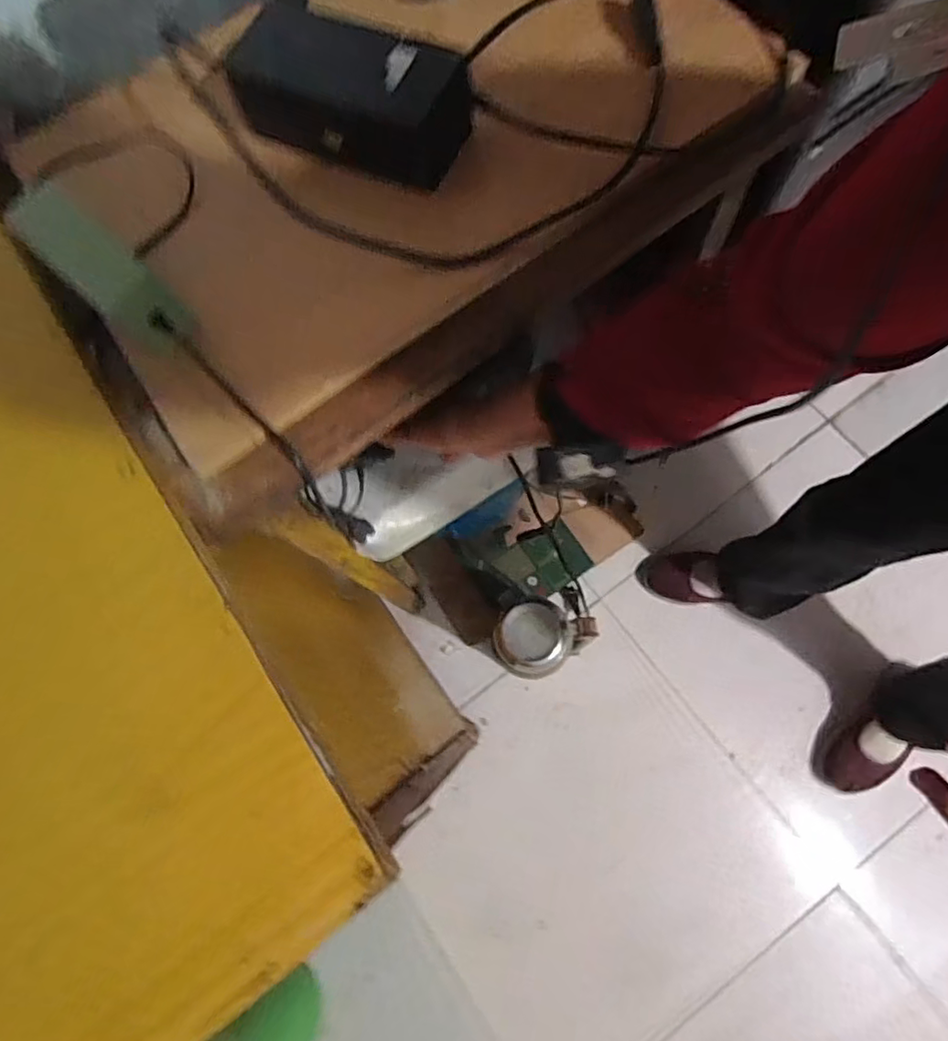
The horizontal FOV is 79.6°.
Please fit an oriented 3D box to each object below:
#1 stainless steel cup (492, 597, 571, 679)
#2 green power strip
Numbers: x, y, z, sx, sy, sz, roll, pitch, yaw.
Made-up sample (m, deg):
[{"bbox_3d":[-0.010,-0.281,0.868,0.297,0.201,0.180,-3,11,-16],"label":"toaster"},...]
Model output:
[{"bbox_3d":[0.082,0.172,0.808,0.101,0.074,0.092,18,76,10],"label":"stainless steel cup"},{"bbox_3d":[-0.249,-0.167,0.386,0.119,0.023,0.044,45,77,-18],"label":"green power strip"}]

